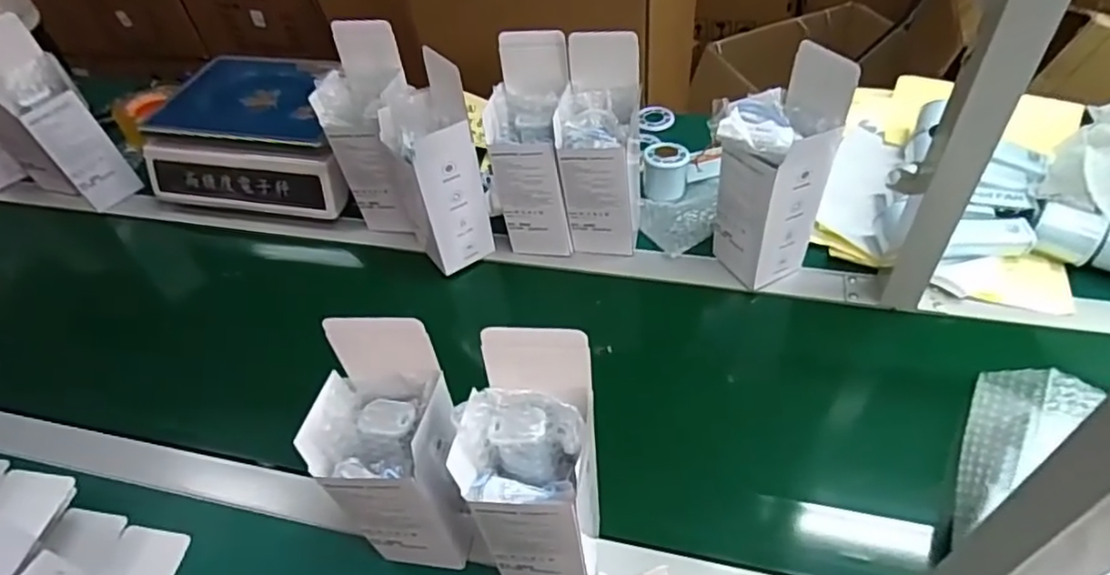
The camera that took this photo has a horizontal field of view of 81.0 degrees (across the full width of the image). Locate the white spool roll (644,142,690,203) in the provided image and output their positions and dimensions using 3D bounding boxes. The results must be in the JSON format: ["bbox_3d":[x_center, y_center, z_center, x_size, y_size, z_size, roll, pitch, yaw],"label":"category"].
[{"bbox_3d":[0.139,-0.144,0.818,0.057,0.060,0.064,4,50,9],"label":"white spool roll"}]

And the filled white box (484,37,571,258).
[{"bbox_3d":[-0.025,-0.150,0.727,0.080,0.241,0.079,2,50,7],"label":"filled white box"}]

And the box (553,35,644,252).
[{"bbox_3d":[0.050,-0.145,0.709,0.087,0.239,0.078,0,50,5],"label":"box"}]

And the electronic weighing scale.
[{"bbox_3d":[-0.384,-0.214,0.897,0.292,0.107,0.214,7,51,11],"label":"electronic weighing scale"}]

